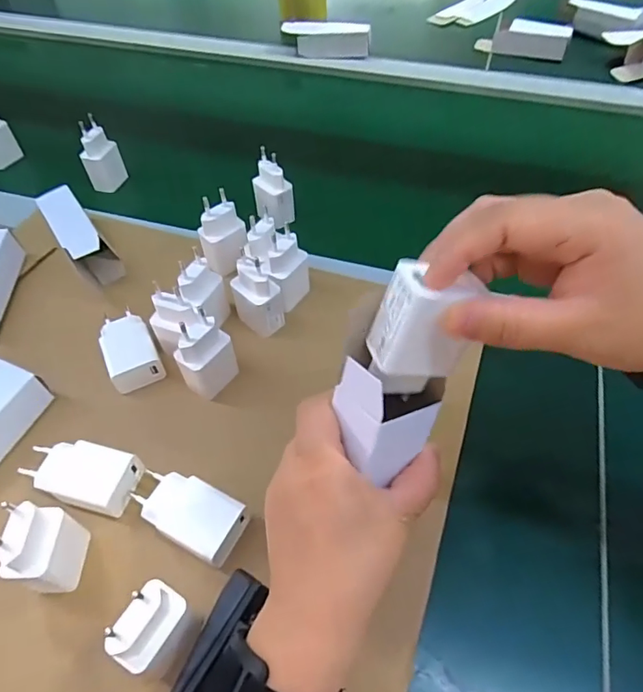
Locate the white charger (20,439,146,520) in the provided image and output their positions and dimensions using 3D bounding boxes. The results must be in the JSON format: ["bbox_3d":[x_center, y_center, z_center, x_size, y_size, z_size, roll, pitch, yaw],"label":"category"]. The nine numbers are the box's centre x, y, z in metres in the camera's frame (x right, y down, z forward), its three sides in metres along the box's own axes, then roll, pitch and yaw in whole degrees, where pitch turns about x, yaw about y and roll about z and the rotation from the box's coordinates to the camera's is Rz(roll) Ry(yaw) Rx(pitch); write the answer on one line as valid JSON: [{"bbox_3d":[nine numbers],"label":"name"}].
[{"bbox_3d":[-0.169,0.089,0.342,0.075,0.025,0.041,13,54,12],"label":"white charger"}]

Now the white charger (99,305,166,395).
[{"bbox_3d":[-0.160,0.000,0.410,0.039,0.022,0.079,-23,55,-15],"label":"white charger"}]

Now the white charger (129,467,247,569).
[{"bbox_3d":[-0.086,0.111,0.324,0.079,0.024,0.040,24,57,19],"label":"white charger"}]

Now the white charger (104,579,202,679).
[{"bbox_3d":[-0.085,0.154,0.263,0.024,0.069,0.039,21,56,17],"label":"white charger"}]

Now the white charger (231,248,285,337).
[{"bbox_3d":[-0.053,-0.044,0.410,0.028,0.071,0.038,-37,60,-24],"label":"white charger"}]

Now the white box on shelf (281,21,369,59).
[{"bbox_3d":[0.008,-0.478,0.763,0.134,0.033,0.038,7,53,7],"label":"white box on shelf"}]

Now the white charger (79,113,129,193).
[{"bbox_3d":[-0.254,-0.218,0.566,0.022,0.075,0.040,17,55,15],"label":"white charger"}]

